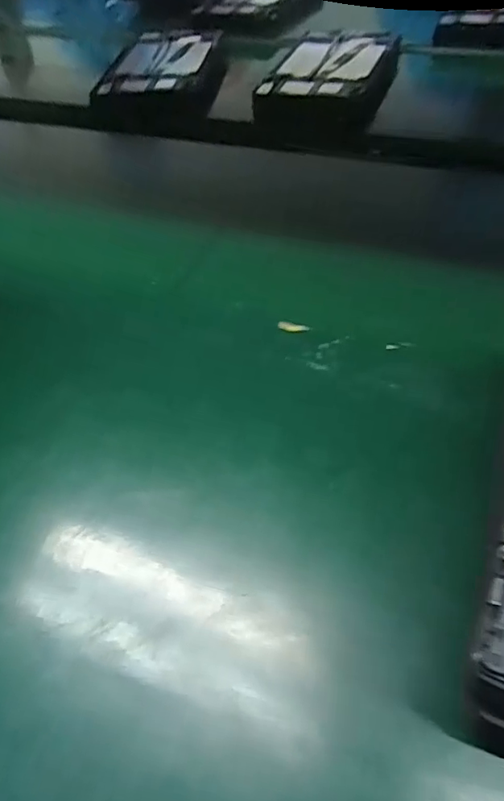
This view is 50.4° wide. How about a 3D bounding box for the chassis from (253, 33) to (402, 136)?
[{"bbox_3d":[0.116,-0.479,0.792,0.165,0.053,0.267,12,53,15],"label":"chassis"}]

